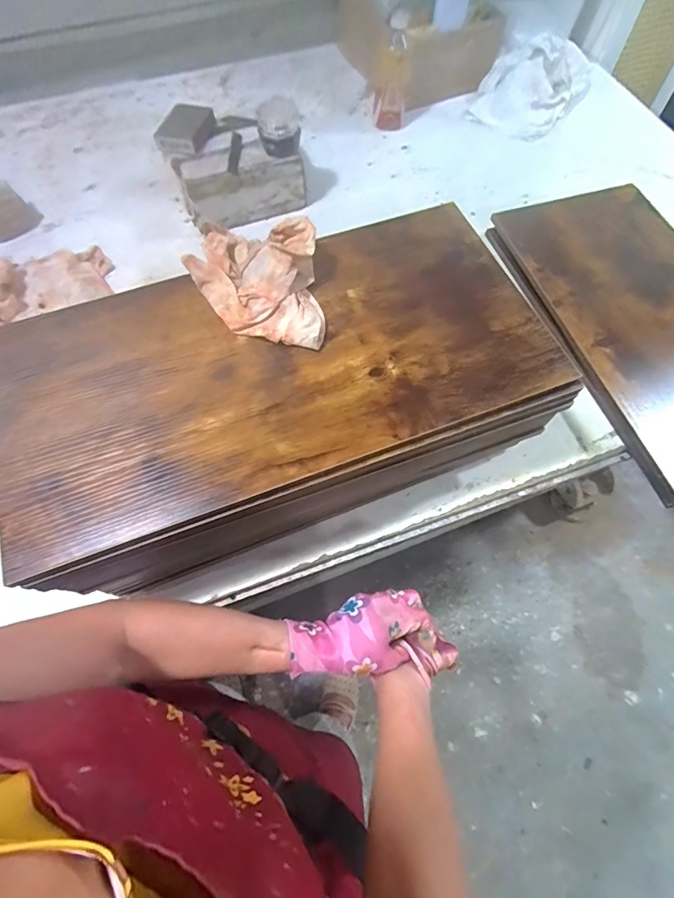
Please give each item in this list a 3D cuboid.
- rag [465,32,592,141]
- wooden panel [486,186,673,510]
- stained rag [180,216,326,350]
[{"bbox_3d":[0.408,-0.767,0.926,0.186,0.077,0.264,38,71,16],"label":"rag"},{"bbox_3d":[0.480,-0.198,0.678,0.312,0.029,0.533,-17,69,-7],"label":"wooden panel"},{"bbox_3d":[-0.086,-0.182,0.457,0.145,0.050,0.137,4,67,1],"label":"stained rag"}]

